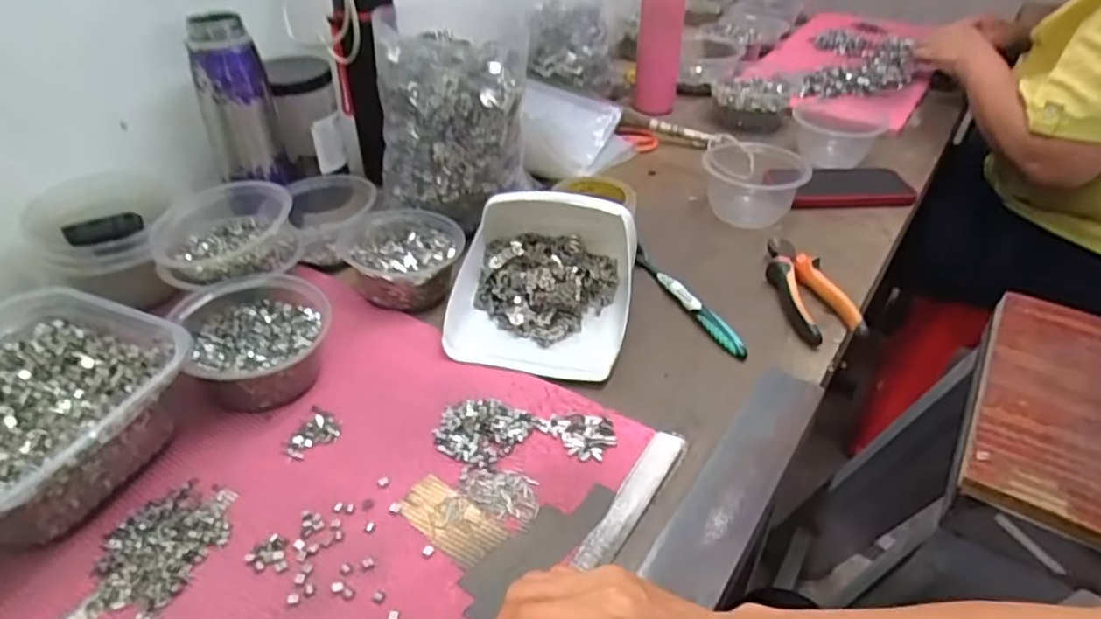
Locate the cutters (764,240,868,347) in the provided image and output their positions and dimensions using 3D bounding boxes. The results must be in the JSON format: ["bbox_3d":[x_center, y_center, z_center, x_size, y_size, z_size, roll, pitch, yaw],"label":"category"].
[{"bbox_3d":[0.243,-0.019,0.634,0.060,0.026,0.152,-1,37,-1],"label":"cutters"}]

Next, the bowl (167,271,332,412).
[{"bbox_3d":[-0.226,0.024,0.525,0.106,0.059,0.118,-22,44,-26],"label":"bowl"}]

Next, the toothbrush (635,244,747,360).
[{"bbox_3d":[0.127,-0.011,0.628,0.015,0.015,0.168,-17,41,-22],"label":"toothbrush"}]

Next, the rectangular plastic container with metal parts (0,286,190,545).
[{"bbox_3d":[-0.355,0.072,0.449,0.182,0.070,0.168,15,41,16],"label":"rectangular plastic container with metal parts"}]

